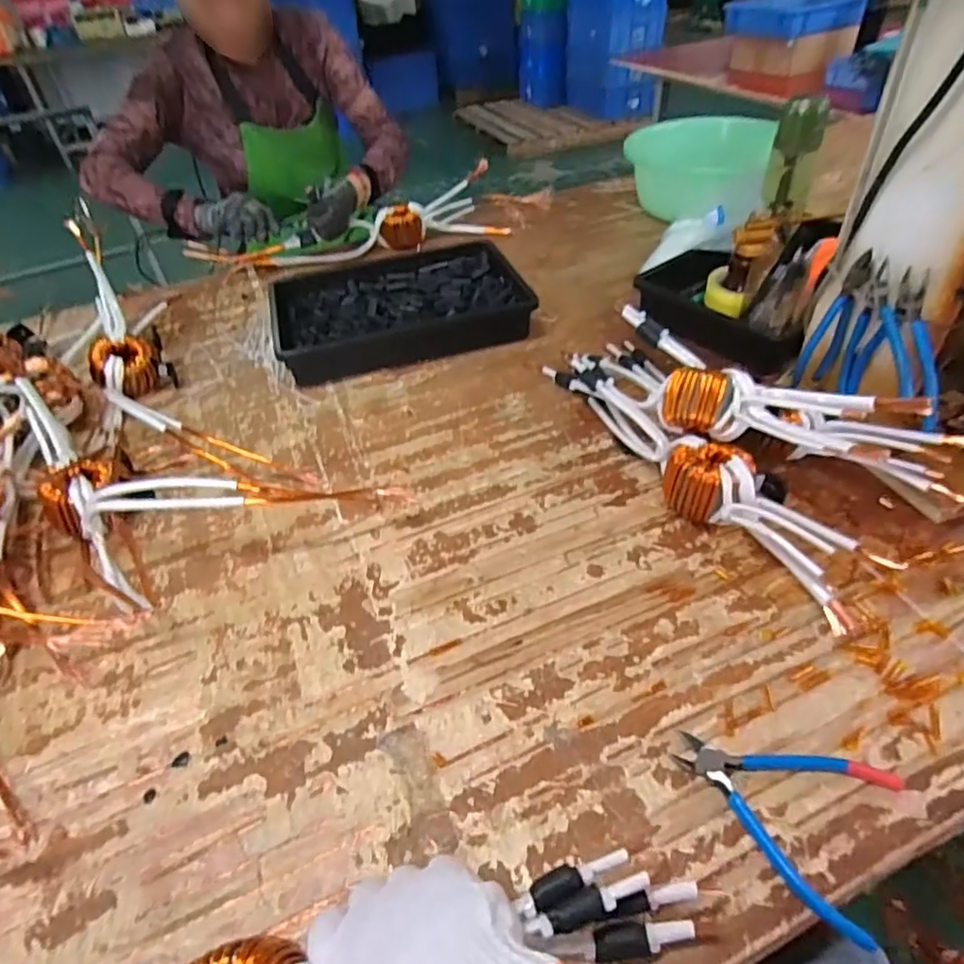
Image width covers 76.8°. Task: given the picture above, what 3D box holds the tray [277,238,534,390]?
[{"bbox_3d":[-0.130,-0.278,0.950,0.366,0.067,0.264,-14,43,-9],"label":"tray"}]

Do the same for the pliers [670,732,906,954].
[{"bbox_3d":[0.210,0.219,0.429,0.139,0.010,0.116,25,51,29],"label":"pliers"}]

